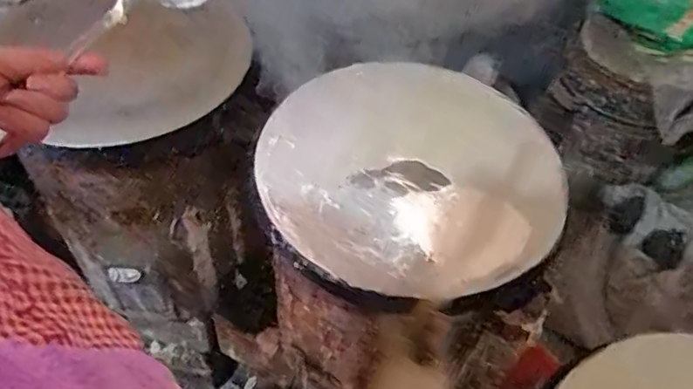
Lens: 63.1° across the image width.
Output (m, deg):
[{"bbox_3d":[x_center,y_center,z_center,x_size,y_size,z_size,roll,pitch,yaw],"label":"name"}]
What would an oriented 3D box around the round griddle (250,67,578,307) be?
[{"bbox_3d":[0.080,-0.025,0.692,0.342,0.058,0.331,2,50,-3],"label":"round griddle"}]

